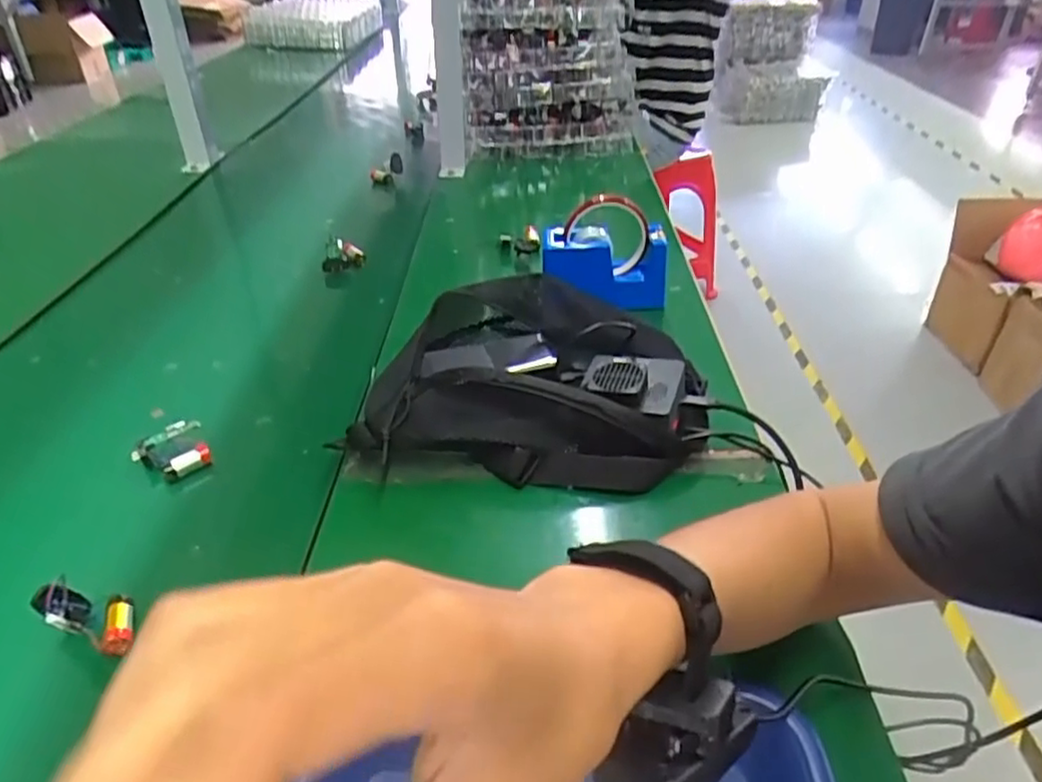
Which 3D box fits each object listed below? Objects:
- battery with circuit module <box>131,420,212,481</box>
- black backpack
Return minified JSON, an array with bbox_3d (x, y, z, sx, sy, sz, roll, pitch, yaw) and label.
[{"bbox_3d":[-0.284,0.050,0.554,0.052,0.020,0.052,-26,43,-31],"label":"battery with circuit module"},{"bbox_3d":[0.016,-0.009,0.557,0.264,0.100,0.191,11,37,15],"label":"black backpack"}]

